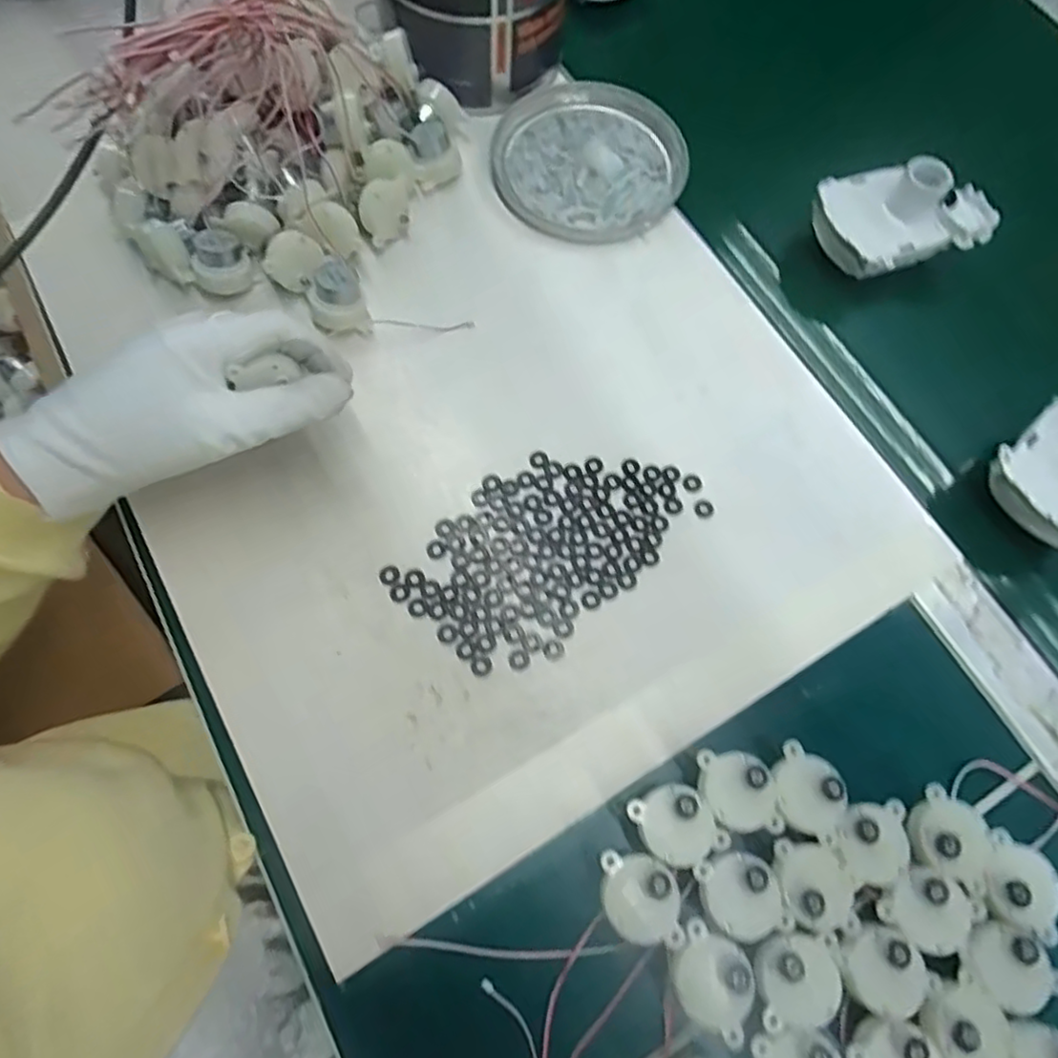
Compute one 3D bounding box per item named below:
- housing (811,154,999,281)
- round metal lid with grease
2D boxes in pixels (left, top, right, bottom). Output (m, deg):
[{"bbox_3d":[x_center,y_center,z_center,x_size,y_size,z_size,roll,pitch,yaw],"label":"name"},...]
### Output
[{"bbox_3d":[0.241,-0.204,0.409,0.104,0.044,0.072,-16,72,-7],"label":"housing"},{"bbox_3d":[0.042,-0.257,0.443,0.128,0.009,0.135,1,70,-1],"label":"round metal lid with grease"}]

